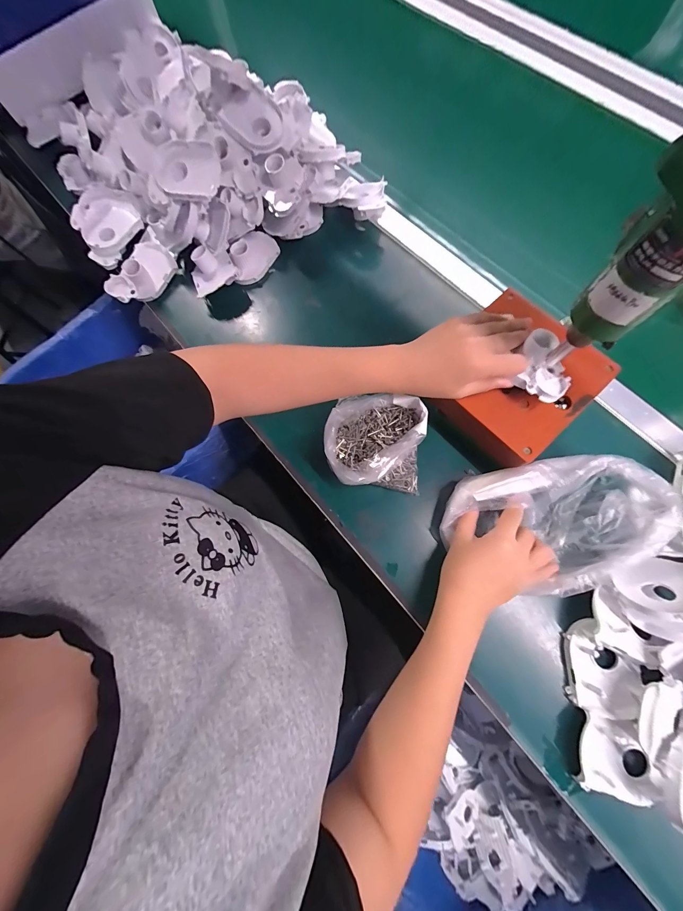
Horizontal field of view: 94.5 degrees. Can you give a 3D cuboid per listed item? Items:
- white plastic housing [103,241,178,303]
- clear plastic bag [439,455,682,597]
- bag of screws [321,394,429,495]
[{"bbox_3d":[-0.306,-0.277,0.482,0.070,0.039,0.107,37,80,12],"label":"white plastic housing"},{"bbox_3d":[0.217,0.073,0.331,0.216,0.060,0.126,-10,70,-2],"label":"clear plastic bag"},{"bbox_3d":[0.039,-0.010,0.374,0.111,0.067,0.110,-2,75,3],"label":"bag of screws"}]

